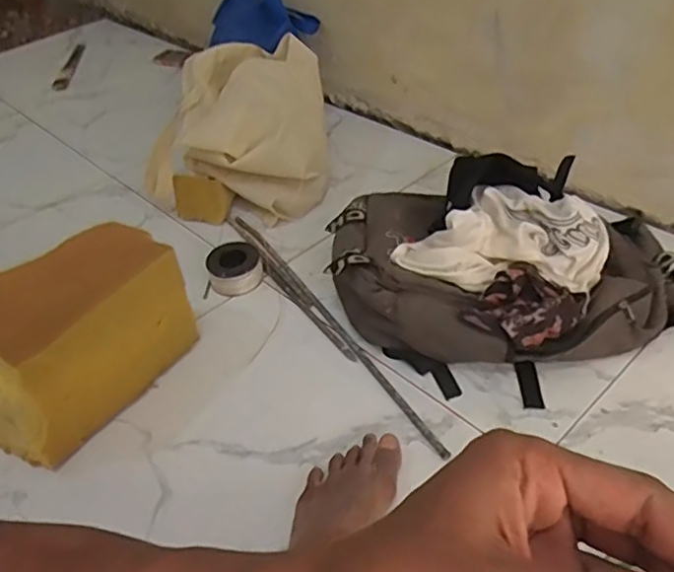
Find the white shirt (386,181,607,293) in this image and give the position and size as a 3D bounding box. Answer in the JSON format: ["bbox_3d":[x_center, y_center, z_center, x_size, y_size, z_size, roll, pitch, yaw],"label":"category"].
[{"bbox_3d":[0.228,-0.075,0.861,0.293,0.104,0.165,-3,41,4],"label":"white shirt"}]

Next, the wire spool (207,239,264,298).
[{"bbox_3d":[-0.162,-0.031,0.991,0.084,0.043,0.080,-4,41,4],"label":"wire spool"}]

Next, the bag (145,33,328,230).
[{"bbox_3d":[-0.170,-0.297,1.157,0.312,0.219,0.283,5,43,15],"label":"bag"}]

